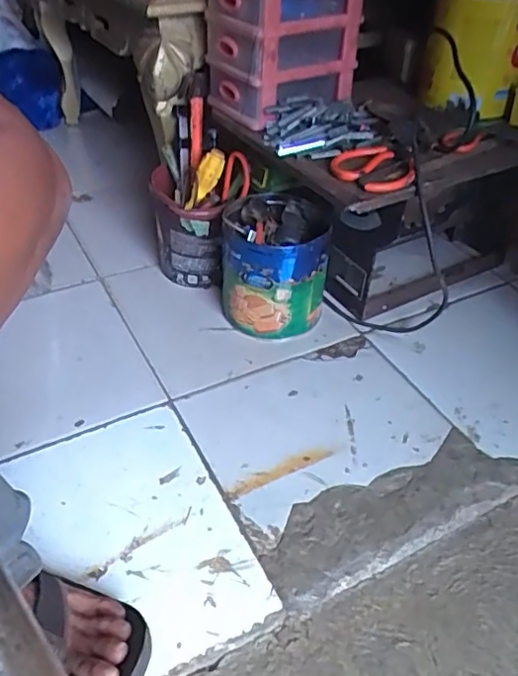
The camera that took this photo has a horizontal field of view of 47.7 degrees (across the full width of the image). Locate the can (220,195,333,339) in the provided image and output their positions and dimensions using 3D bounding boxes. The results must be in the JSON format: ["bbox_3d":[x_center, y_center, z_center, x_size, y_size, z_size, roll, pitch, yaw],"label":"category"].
[{"bbox_3d":[0.022,-0.101,0.845,0.142,0.161,0.147,2,41,-1],"label":"can"}]

